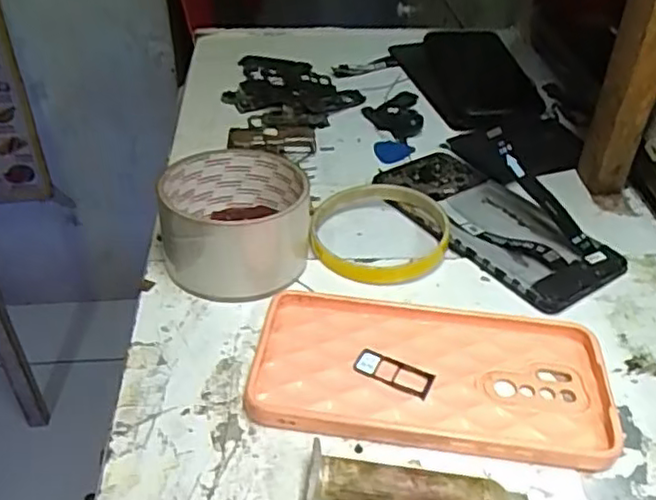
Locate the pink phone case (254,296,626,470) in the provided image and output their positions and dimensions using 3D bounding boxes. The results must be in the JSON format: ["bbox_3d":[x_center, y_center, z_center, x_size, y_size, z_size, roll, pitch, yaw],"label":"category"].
[{"bbox_3d":[0.049,0.058,0.317,0.163,0.010,0.085,6,39,5],"label":"pink phone case"}]

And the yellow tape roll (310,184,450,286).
[{"bbox_3d":[0.031,-0.012,0.397,0.081,0.014,0.084,1,39,0],"label":"yellow tape roll"}]

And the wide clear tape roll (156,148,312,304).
[{"bbox_3d":[-0.051,-0.017,0.373,0.080,0.049,0.082,1,39,-1],"label":"wide clear tape roll"}]

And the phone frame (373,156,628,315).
[{"bbox_3d":[0.102,-0.019,0.414,0.073,0.012,0.156,-23,45,-28],"label":"phone frame"}]

